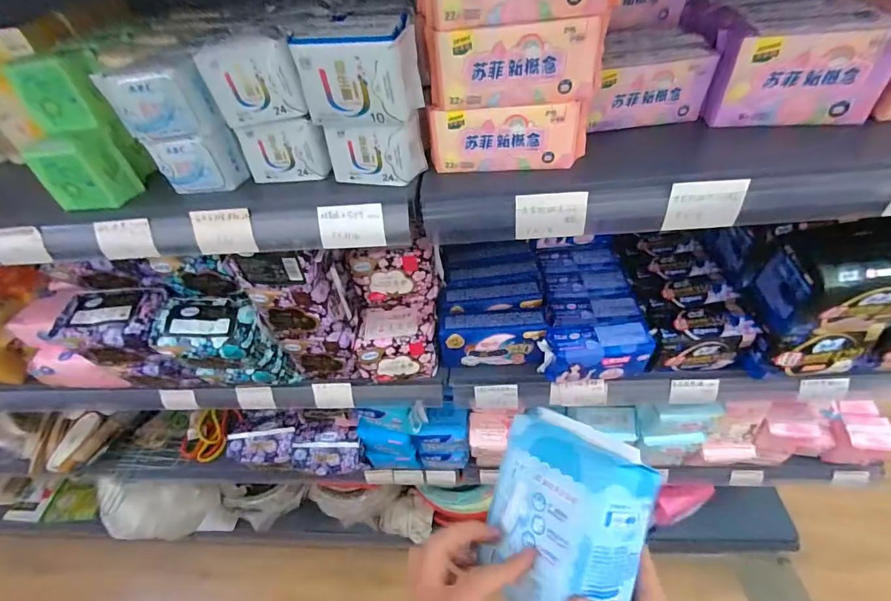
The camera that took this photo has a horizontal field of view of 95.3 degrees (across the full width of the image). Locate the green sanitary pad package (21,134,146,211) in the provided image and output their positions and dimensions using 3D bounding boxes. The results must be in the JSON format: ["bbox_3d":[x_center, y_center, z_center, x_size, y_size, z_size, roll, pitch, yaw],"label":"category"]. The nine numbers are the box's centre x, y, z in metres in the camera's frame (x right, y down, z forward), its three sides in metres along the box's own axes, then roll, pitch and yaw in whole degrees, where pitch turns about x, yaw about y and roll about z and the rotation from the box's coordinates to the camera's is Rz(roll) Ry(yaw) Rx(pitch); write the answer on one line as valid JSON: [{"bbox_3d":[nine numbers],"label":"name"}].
[{"bbox_3d":[-0.403,-0.144,0.453,0.077,0.077,0.041,-2,47,6],"label":"green sanitary pad package"}]

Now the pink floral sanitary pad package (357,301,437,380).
[{"bbox_3d":[-0.079,0.068,0.677,0.132,0.091,0.093,-4,47,4],"label":"pink floral sanitary pad package"}]

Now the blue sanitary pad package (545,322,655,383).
[{"bbox_3d":[0.228,0.081,0.611,0.141,0.082,0.051,-1,47,6],"label":"blue sanitary pad package"}]

